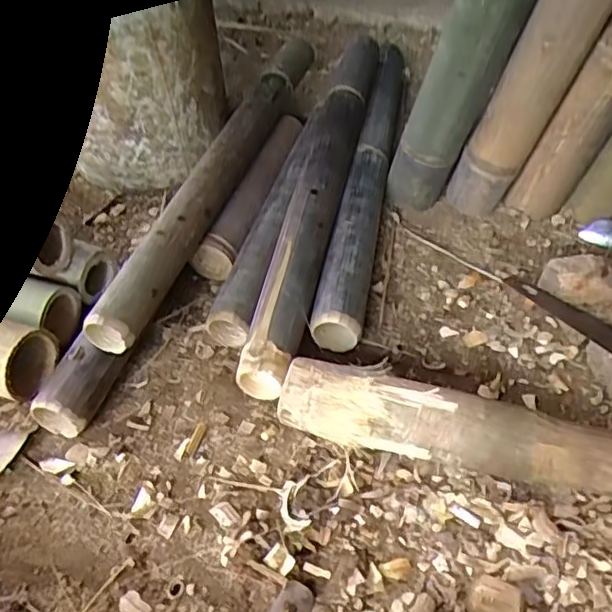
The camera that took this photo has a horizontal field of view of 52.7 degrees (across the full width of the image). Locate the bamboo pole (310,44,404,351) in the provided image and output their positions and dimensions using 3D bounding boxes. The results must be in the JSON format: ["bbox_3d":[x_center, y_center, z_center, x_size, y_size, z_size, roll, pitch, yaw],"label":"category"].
[{"bbox_3d":[0.091,-0.201,0.888,0.058,0.066,0.616,7,47,9],"label":"bamboo pole"}]

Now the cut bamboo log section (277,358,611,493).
[{"bbox_3d":[0.153,0.125,0.592,0.353,0.073,0.060,11,48,12],"label":"cut bamboo log section"}]

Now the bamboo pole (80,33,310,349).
[{"bbox_3d":[-0.118,-0.173,0.820,0.065,0.063,0.583,12,48,13],"label":"bamboo pole"}]

